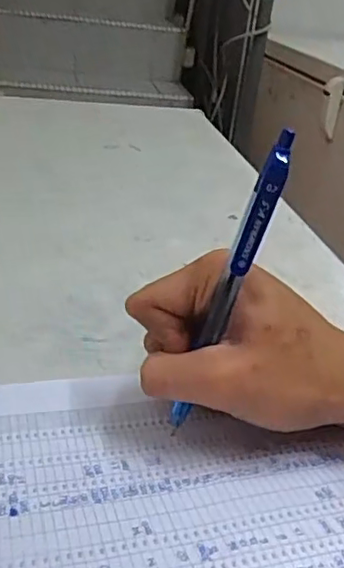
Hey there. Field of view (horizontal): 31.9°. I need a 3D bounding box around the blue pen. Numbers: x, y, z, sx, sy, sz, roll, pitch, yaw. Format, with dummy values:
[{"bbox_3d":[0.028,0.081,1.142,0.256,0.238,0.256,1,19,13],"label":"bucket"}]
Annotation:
[{"bbox_3d":[0.023,0.004,0.259,0.011,0.142,0.012,16,26,-6],"label":"blue pen"}]

